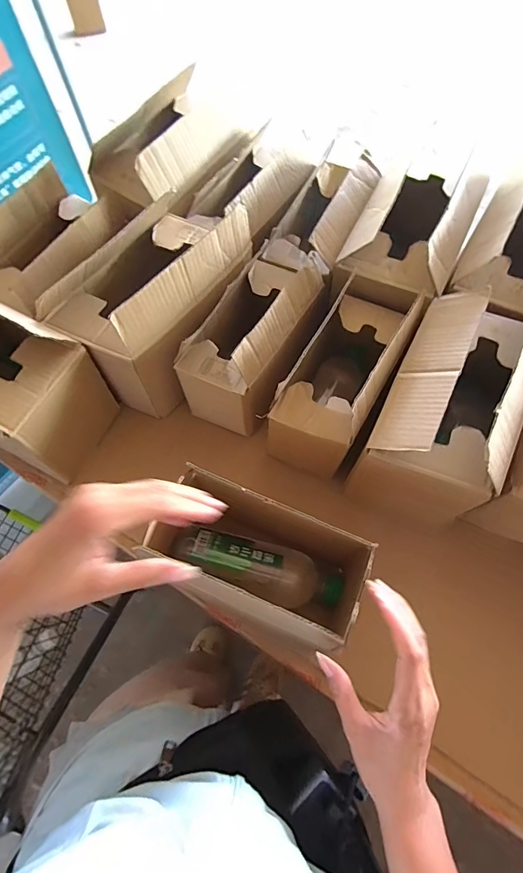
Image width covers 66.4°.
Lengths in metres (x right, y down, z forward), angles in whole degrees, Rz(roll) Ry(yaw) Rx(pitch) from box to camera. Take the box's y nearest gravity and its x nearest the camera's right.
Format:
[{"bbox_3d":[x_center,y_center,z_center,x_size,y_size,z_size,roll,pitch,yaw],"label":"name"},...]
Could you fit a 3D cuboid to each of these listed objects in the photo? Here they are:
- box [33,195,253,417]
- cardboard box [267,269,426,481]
[{"bbox_3d":[-0.130,-0.173,0.531,0.142,0.196,0.240,35,73,14],"label":"box"},{"bbox_3d":[0.105,-0.072,0.510,0.108,0.164,0.211,26,71,11],"label":"cardboard box"}]

